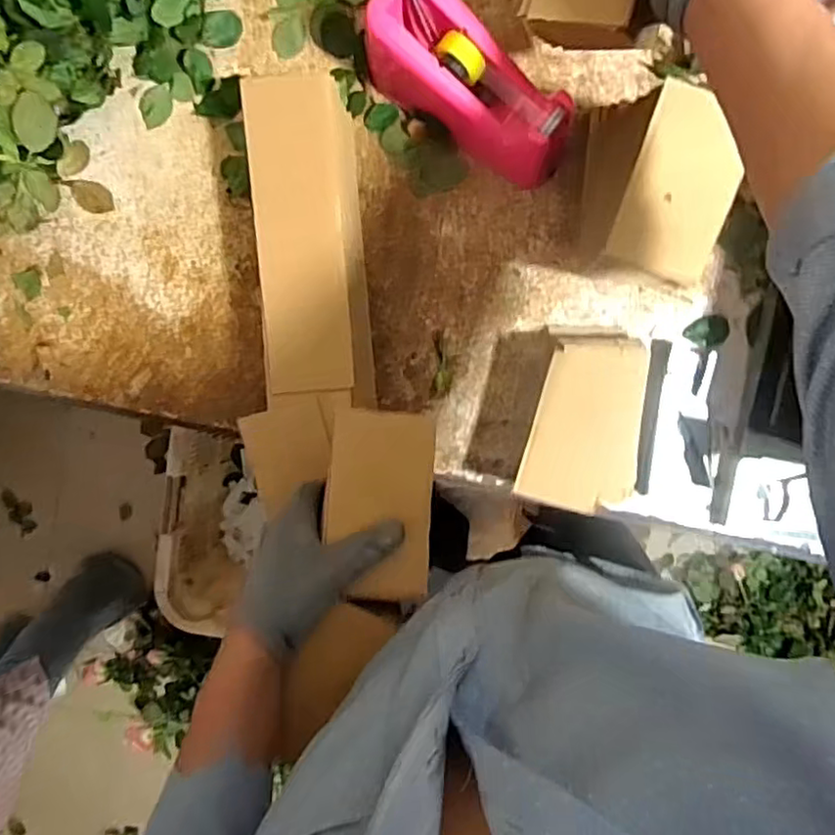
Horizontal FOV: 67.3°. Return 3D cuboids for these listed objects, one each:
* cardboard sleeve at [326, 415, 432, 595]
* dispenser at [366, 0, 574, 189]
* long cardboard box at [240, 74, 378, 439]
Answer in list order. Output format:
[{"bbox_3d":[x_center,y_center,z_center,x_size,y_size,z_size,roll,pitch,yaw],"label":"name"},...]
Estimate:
[{"bbox_3d":[-0.028,0.067,0.488,0.080,0.008,0.142,3,85,-6],"label":"cardboard sleeve"},{"bbox_3d":[0.048,-0.292,0.561,0.196,0.103,0.072,37,97,-4],"label":"dispenser"},{"bbox_3d":[-0.099,-0.153,0.594,0.093,0.079,0.290,-4,97,1],"label":"long cardboard box"}]

